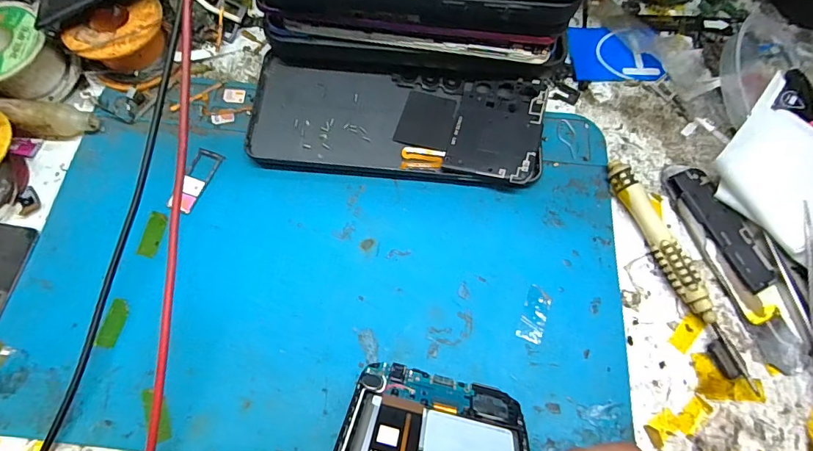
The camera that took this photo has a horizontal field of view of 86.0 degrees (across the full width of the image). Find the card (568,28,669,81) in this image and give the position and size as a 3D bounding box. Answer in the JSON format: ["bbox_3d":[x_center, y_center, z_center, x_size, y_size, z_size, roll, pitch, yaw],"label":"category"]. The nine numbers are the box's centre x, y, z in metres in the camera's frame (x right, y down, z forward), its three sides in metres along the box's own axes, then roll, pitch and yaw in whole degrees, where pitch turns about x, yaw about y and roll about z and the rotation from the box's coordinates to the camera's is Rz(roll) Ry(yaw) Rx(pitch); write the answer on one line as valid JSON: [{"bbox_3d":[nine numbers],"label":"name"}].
[{"bbox_3d":[0.133,-0.110,0.277,0.057,0.004,0.040,-1,73,-1],"label":"card"}]

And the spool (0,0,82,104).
[{"bbox_3d":[-0.222,-0.095,0.246,0.048,0.028,0.049,1,69,-2],"label":"spool"}]

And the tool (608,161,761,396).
[{"bbox_3d":[0.140,0.021,0.223,0.015,0.012,0.125,-19,71,-9],"label":"tool"}]

